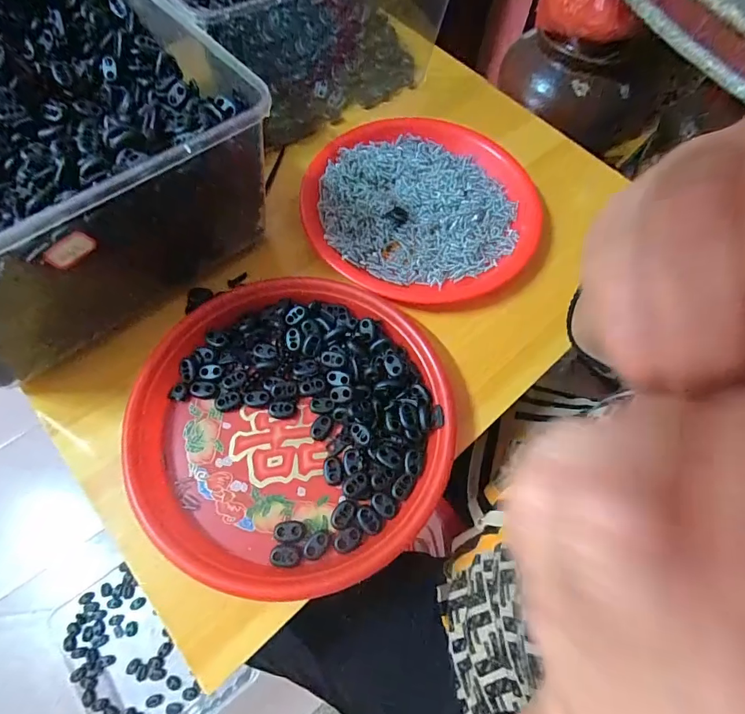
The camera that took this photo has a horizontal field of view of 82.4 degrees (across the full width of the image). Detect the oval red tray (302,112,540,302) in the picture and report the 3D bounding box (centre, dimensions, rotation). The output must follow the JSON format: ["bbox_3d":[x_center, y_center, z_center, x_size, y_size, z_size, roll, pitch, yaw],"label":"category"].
[{"bbox_3d":[0.046,-0.154,0.415,0.220,0.024,0.210,-13,66,-8],"label":"oval red tray"}]

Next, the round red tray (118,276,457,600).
[{"bbox_3d":[-0.064,0.048,0.331,0.239,0.045,0.229,1,65,-2],"label":"round red tray"}]

